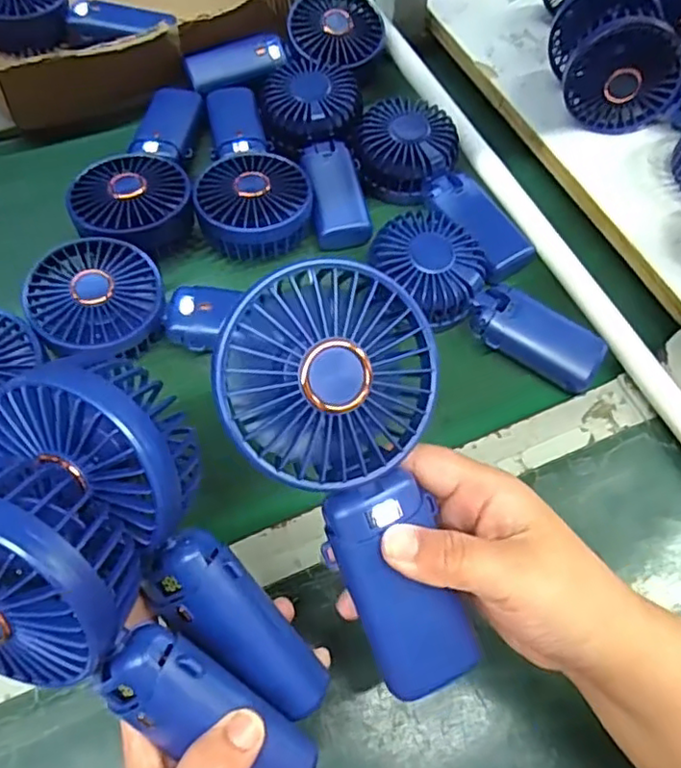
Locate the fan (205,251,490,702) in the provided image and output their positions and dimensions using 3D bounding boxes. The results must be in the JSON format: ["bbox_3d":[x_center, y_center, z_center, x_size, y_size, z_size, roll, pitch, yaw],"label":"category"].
[{"bbox_3d":[0.009,0.042,0.257,0.082,0.041,0.179,-20,97,-14],"label":"fan"}]

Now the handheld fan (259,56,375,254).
[{"bbox_3d":[-0.017,-0.197,0.517,0.080,0.042,0.180,-9,62,-8],"label":"handheld fan"}]

